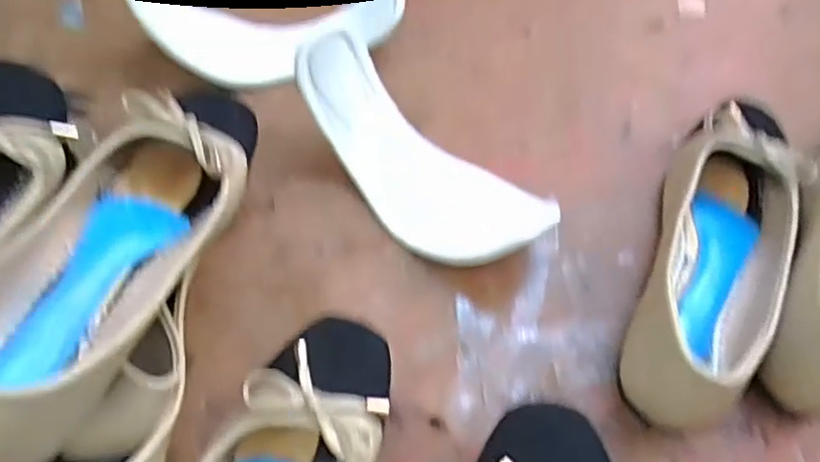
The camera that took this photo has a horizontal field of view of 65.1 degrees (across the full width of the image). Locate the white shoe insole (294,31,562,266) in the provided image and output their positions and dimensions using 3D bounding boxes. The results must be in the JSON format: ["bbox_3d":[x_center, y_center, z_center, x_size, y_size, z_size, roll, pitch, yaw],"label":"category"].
[{"bbox_3d":[0.000,-0.045,0.419,0.182,0.052,0.067,44,66,9],"label":"white shoe insole"}]

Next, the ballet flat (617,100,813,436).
[{"bbox_3d":[0.192,0.011,0.398,0.076,0.051,0.211,23,61,12],"label":"ballet flat"}]

